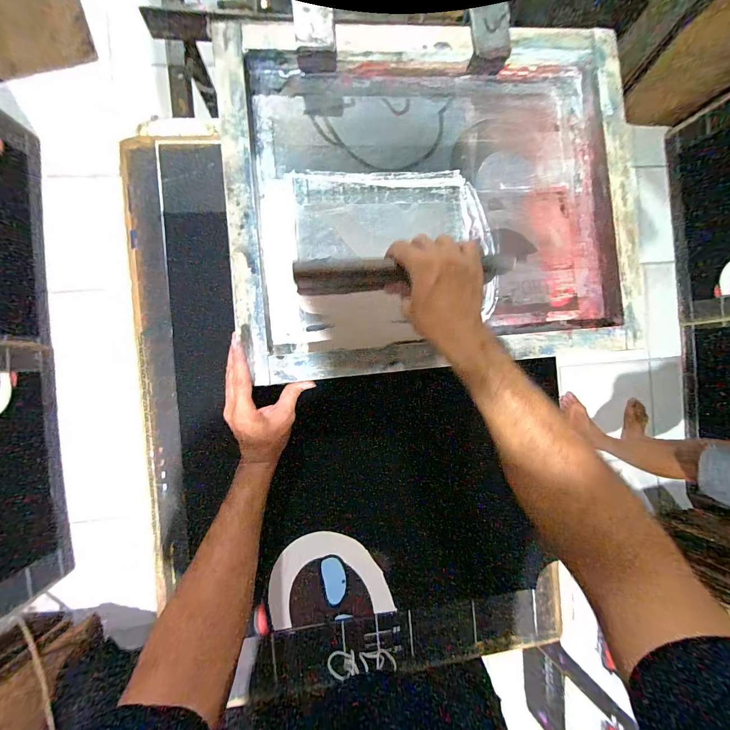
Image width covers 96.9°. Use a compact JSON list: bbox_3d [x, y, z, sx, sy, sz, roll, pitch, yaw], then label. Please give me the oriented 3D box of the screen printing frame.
[{"bbox_3d":[0.102,-0.229,0.452,0.554,0.054,0.455,-6,90,-5],"label":"screen printing frame"}]

